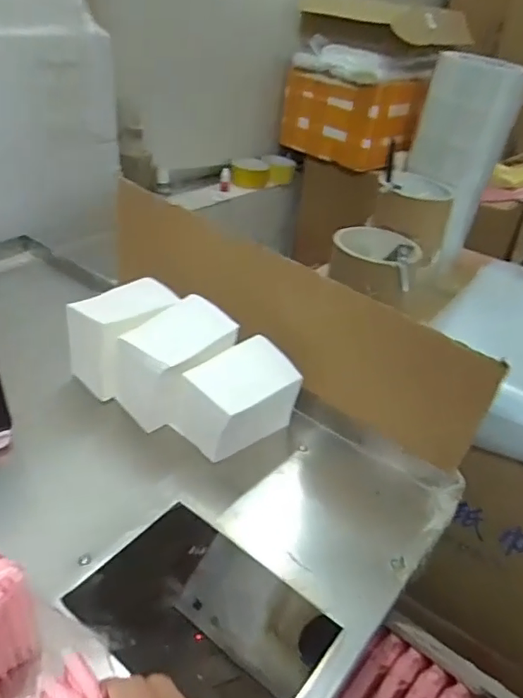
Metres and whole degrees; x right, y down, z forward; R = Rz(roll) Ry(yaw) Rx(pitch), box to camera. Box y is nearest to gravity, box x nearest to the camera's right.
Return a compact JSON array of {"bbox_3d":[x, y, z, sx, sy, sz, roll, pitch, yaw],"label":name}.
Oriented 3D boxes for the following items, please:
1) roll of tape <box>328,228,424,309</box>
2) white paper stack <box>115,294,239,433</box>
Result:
[{"bbox_3d":[0.136,-0.107,0.638,0.103,0.049,0.123,18,36,16],"label":"roll of tape"},{"bbox_3d":[-0.086,0.020,0.561,0.086,0.108,0.113,31,41,31],"label":"white paper stack"}]

